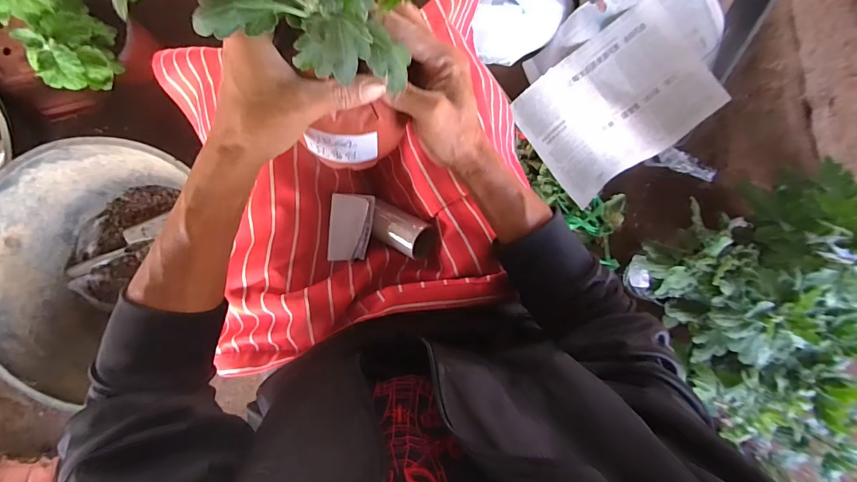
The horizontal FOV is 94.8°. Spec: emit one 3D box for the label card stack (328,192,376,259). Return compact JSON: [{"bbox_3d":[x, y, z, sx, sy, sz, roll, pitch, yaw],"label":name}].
[{"bbox_3d":[-0.089,-0.015,0.460,0.048,0.014,0.076,3,99,-24],"label":"label card stack"}]

